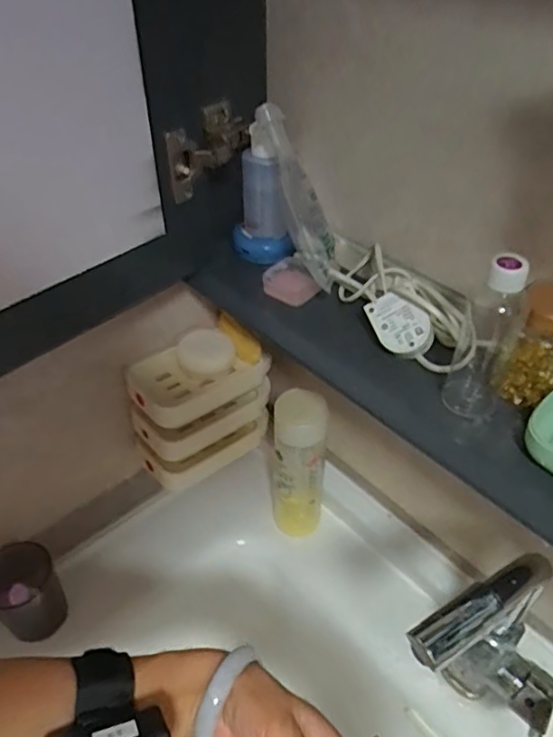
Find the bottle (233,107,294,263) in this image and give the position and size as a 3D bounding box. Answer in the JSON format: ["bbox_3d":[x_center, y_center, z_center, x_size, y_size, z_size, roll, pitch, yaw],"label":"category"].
[{"bbox_3d":[-0.014,-0.166,0.529,0.056,0.140,0.054,-4,43,-4],"label":"bottle"}]

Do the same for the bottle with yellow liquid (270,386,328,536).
[{"bbox_3d":[0.025,0.115,0.666,0.059,0.207,0.046,-1,42,0],"label":"bottle with yellow liquid"}]

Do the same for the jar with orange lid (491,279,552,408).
[{"bbox_3d":[0.186,-0.016,0.405,0.043,0.086,0.041,16,45,17],"label":"jar with orange lid"}]

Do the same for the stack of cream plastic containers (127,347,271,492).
[{"bbox_3d":[-0.090,0.047,0.654,0.148,0.143,0.083,-32,51,-30],"label":"stack of cream plastic containers"}]

